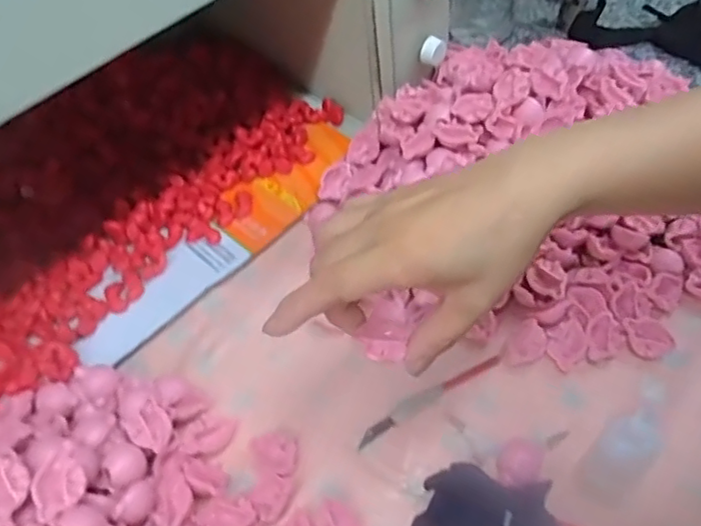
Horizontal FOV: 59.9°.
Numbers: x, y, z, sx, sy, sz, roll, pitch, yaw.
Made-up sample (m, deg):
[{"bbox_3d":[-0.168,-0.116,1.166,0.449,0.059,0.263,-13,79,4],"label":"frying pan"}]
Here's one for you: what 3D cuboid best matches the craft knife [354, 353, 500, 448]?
[{"bbox_3d":[0.057,0.098,0.443,0.118,0.007,0.014,-27,56,-14],"label":"craft knife"}]

